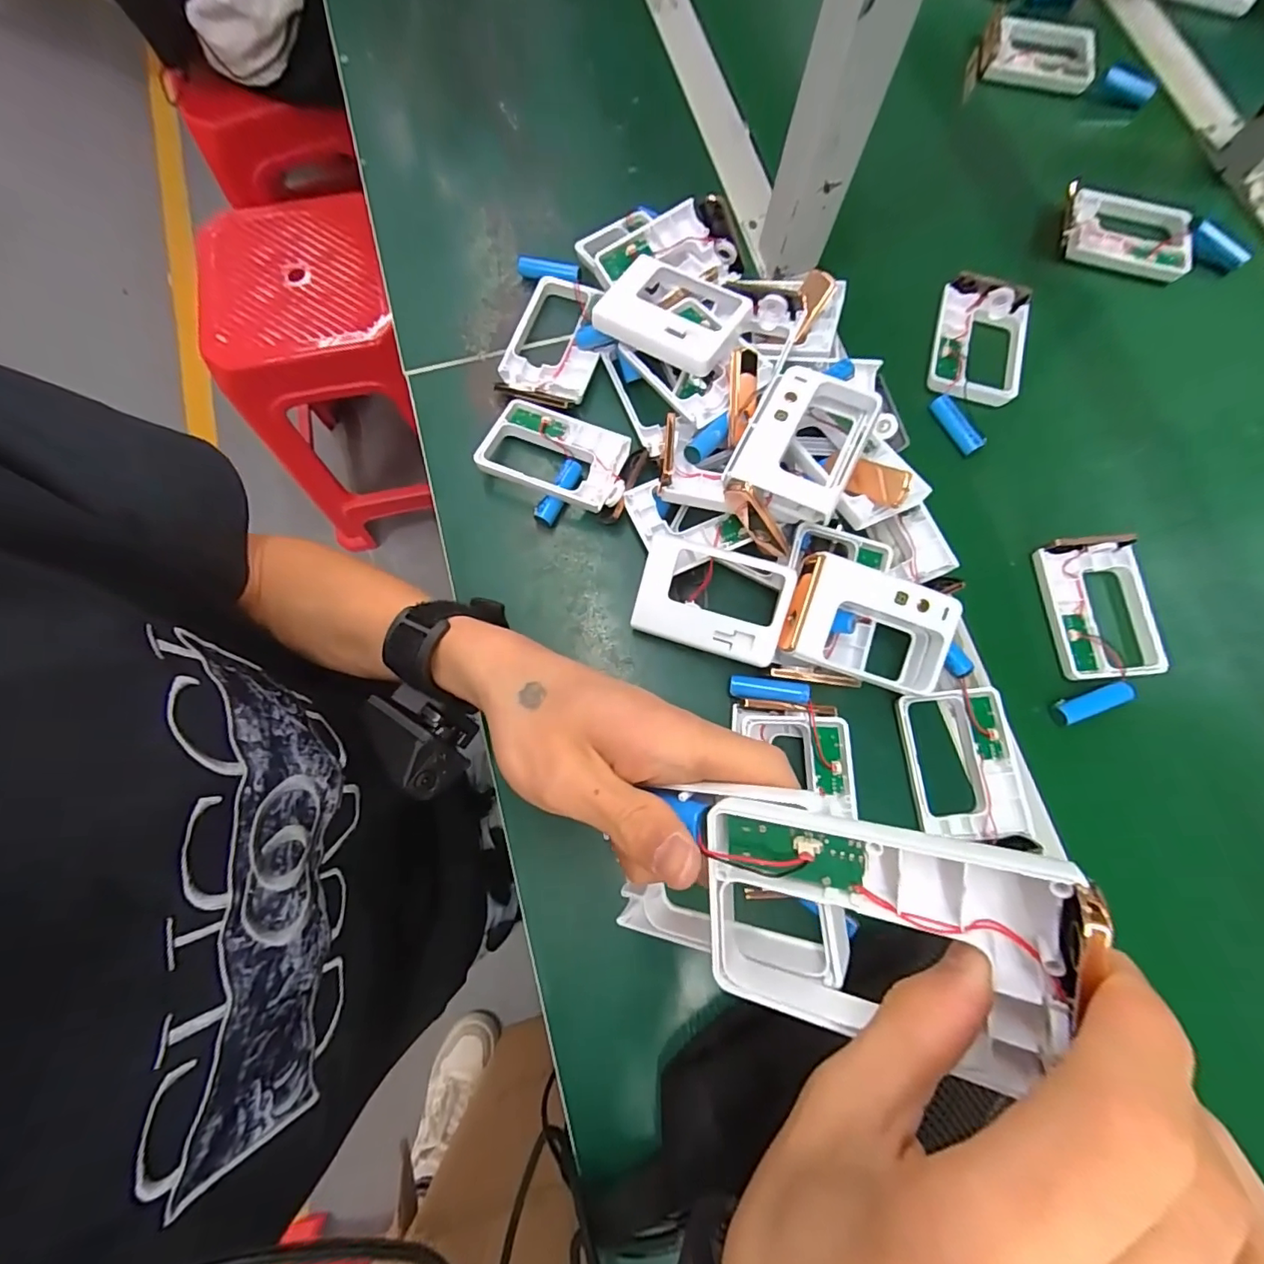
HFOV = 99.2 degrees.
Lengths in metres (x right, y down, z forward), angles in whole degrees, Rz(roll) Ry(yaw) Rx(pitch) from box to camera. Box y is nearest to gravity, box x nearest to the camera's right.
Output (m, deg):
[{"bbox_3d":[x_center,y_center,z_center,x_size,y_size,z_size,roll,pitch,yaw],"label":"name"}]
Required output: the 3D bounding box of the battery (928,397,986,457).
[{"bbox_3d":[0.245,-0.158,0.406,0.013,0.010,0.050,-28,78,-7],"label":"battery"}]

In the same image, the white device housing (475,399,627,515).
[{"bbox_3d":[-0.054,-0.127,0.389,0.104,0.027,0.067,19,77,5],"label":"white device housing"}]

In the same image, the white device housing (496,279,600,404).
[{"bbox_3d":[-0.060,-0.227,0.415,0.068,0.021,0.101,11,76,3],"label":"white device housing"}]

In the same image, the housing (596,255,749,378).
[{"bbox_3d":[0.027,-0.221,0.370,0.095,0.017,0.068,30,81,10],"label":"housing"}]

